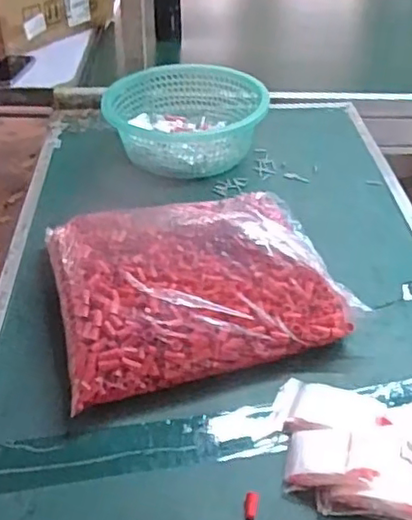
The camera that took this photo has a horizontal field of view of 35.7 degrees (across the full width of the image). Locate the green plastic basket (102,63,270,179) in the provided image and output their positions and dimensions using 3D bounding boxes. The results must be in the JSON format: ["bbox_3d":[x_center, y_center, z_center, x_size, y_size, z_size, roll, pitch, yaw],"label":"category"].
[{"bbox_3d":[-0.039,-0.255,1.126,0.253,0.107,0.242,1,38,-1],"label":"green plastic basket"}]

